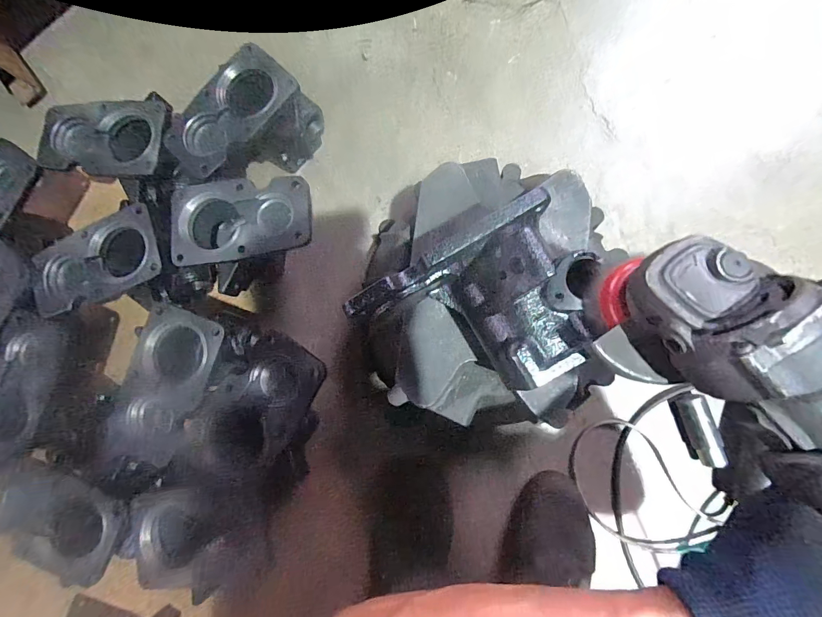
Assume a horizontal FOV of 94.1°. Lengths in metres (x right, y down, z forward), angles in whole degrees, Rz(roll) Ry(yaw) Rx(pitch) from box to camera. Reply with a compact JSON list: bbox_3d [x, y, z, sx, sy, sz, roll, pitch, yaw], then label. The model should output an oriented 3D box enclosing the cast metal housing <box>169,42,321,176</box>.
[{"bbox_3d":[-0.242,-0.262,0.584,0.116,0.135,0.192,37,88,10],"label":"cast metal housing"}]

